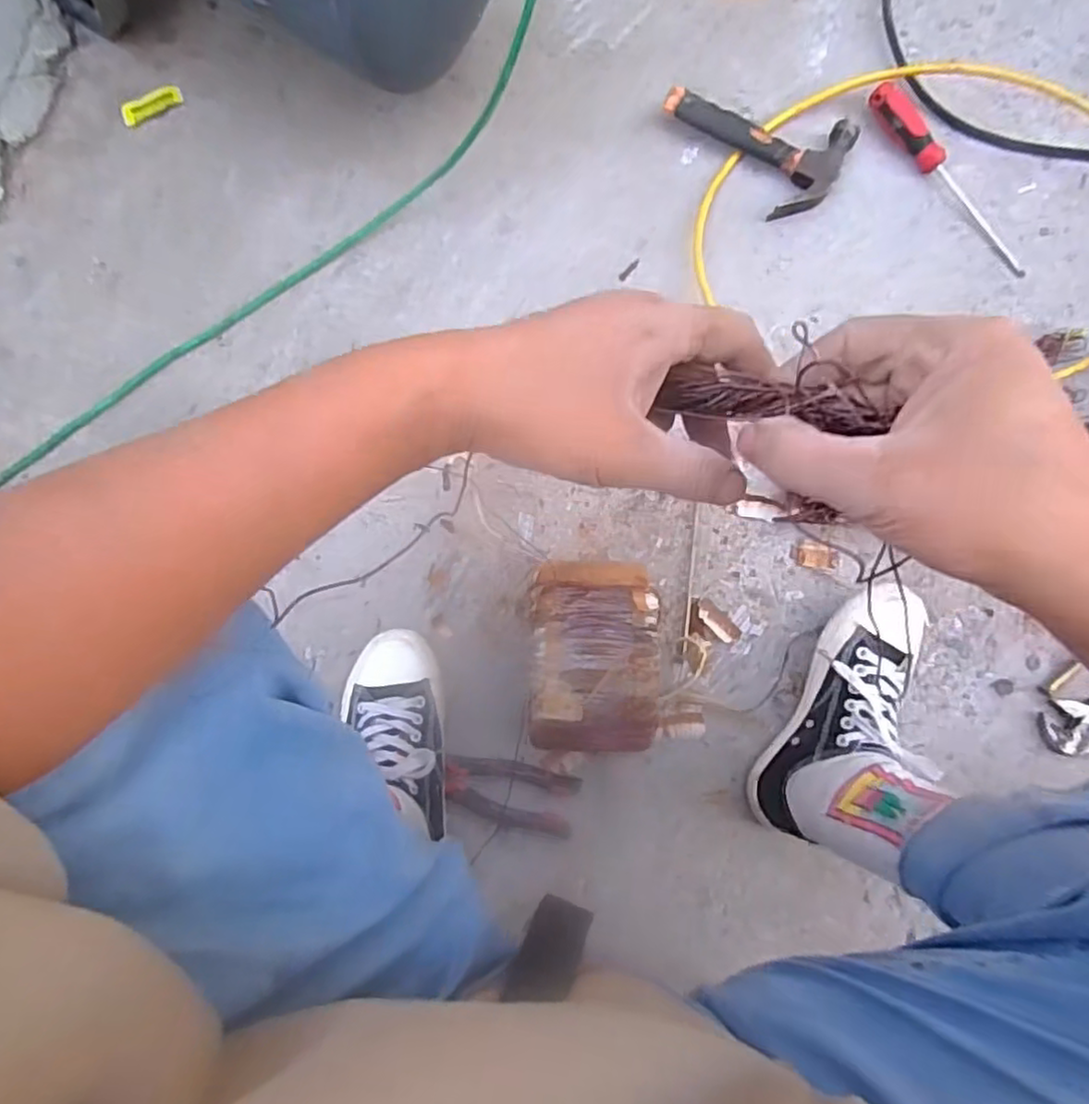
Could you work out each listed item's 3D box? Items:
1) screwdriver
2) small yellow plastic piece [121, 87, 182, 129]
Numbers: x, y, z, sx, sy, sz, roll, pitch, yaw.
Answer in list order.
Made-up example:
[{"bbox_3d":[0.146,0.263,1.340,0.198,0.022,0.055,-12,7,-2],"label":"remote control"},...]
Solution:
[{"bbox_3d":[0.434,-0.398,0.715,0.033,0.034,0.247,-41,84,-4],"label":"screwdriver"},{"bbox_3d":[-0.434,-0.495,0.740,0.067,0.011,0.022,-34,84,-1],"label":"small yellow plastic piece"}]

